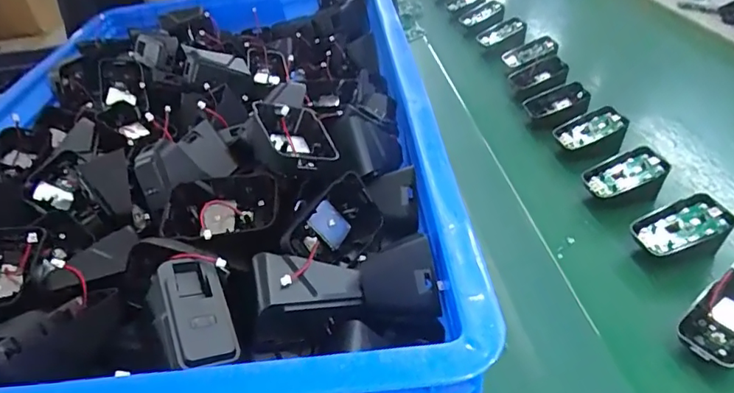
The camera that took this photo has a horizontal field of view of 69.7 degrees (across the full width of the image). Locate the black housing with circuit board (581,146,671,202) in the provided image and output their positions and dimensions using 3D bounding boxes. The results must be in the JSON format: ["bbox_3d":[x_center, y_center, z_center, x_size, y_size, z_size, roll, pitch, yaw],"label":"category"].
[{"bbox_3d":[0.244,-0.017,0.502,0.066,0.045,0.034,-11,38,-4],"label":"black housing with circuit board"}]

